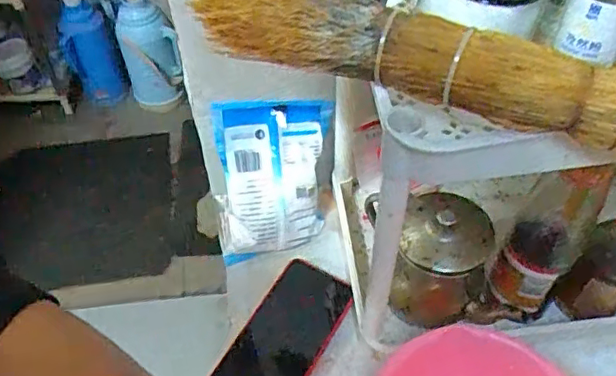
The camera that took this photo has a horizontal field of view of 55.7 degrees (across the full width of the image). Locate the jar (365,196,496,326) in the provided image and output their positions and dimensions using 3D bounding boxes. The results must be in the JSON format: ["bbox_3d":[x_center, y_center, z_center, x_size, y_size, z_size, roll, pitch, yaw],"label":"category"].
[{"bbox_3d":[0.106,0.064,0.528,0.101,0.115,0.086,-6,52,-4],"label":"jar"}]

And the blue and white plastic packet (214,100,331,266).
[{"bbox_3d":[-0.036,-0.007,0.607,0.115,0.167,0.035,-4,14,-12],"label":"blue and white plastic packet"}]

